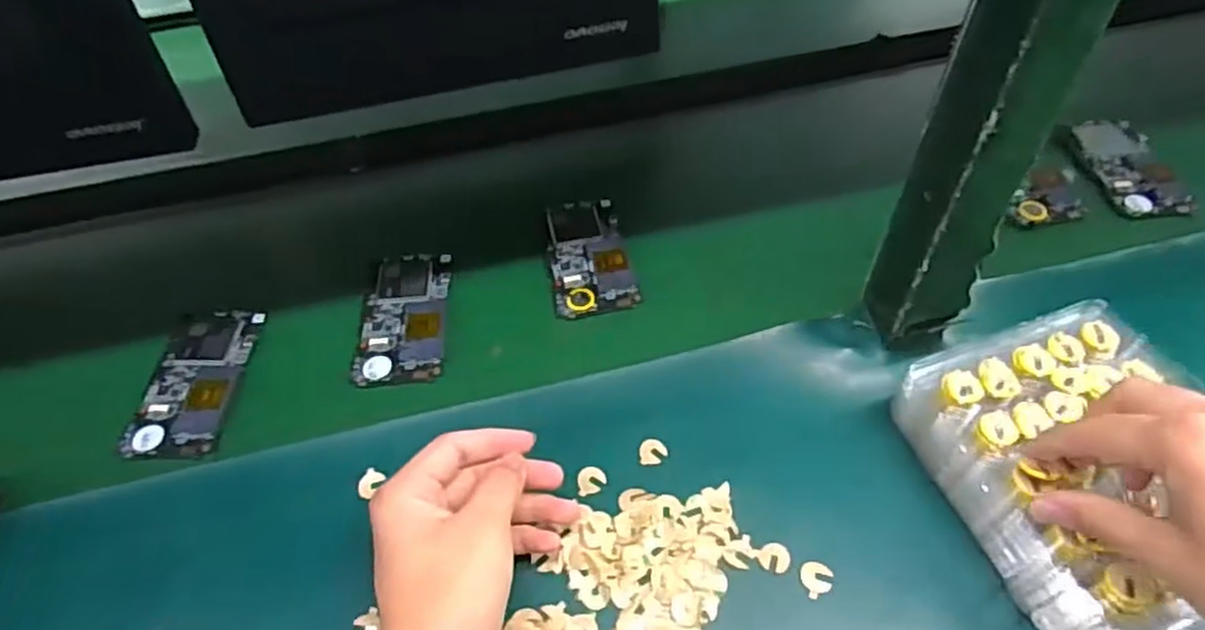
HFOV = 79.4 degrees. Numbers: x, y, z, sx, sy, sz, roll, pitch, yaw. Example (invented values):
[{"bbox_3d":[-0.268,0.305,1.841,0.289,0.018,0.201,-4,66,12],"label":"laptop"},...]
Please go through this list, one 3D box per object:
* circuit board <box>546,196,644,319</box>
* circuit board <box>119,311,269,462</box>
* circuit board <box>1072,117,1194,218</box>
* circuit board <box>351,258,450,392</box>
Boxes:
[{"bbox_3d":[-0.011,-0.051,0.590,0.065,0.007,0.125,-8,50,-4],"label":"circuit board"},{"bbox_3d":[-0.293,0.046,0.523,0.065,0.011,0.126,-1,50,2],"label":"circuit board"},{"bbox_3d":[0.461,-0.135,0.640,0.064,0.011,0.132,0,50,3],"label":"circuit board"},{"bbox_3d":[-0.151,-0.002,0.555,0.064,0.005,0.124,-3,50,0],"label":"circuit board"}]

